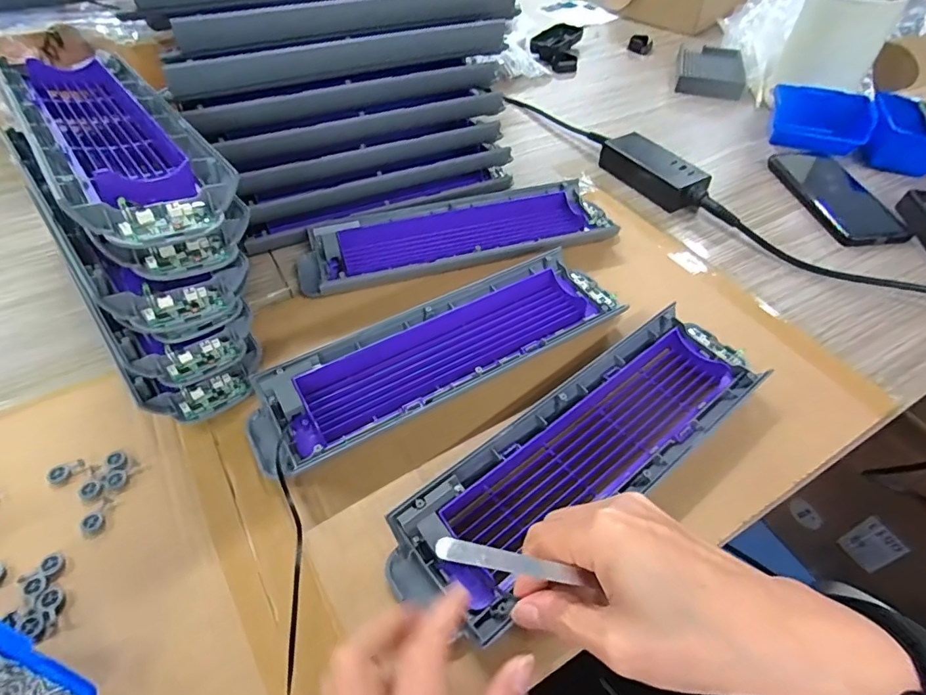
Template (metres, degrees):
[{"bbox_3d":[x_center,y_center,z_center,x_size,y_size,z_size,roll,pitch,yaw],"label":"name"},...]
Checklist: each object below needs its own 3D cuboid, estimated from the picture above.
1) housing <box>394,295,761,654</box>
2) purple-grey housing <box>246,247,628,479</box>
[{"bbox_3d":[0.087,0.061,0.329,0.289,0.029,0.084,-29,53,-25],"label":"housing"},{"bbox_3d":[-0.008,0.003,0.379,0.294,0.033,0.085,-24,54,-20],"label":"purple-grey housing"}]

